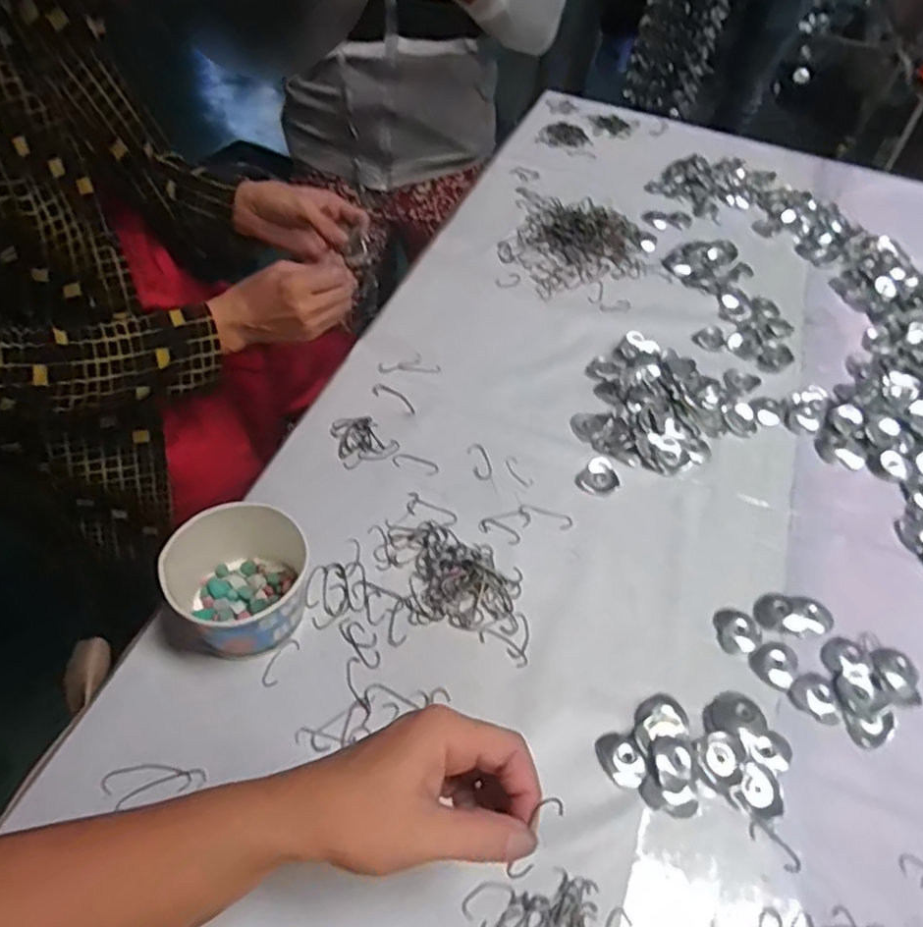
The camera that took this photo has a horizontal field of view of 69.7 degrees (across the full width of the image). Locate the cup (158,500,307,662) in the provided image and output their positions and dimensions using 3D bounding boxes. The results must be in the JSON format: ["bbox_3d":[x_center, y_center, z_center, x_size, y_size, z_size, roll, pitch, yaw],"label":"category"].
[{"bbox_3d":[-0.162,0.088,0.473,0.103,0.076,0.090,-13,53,-15],"label":"cup"}]

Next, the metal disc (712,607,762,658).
[{"bbox_3d":[0.220,0.131,0.524,0.034,0.007,0.038,1,51,-4],"label":"metal disc"}]

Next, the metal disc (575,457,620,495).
[{"bbox_3d":[0.125,0.013,0.611,0.037,0.006,0.036,2,51,-3],"label":"metal disc"}]

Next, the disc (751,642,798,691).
[{"bbox_3d":[0.242,0.153,0.509,0.031,0.008,0.035,25,53,15],"label":"disc"}]

